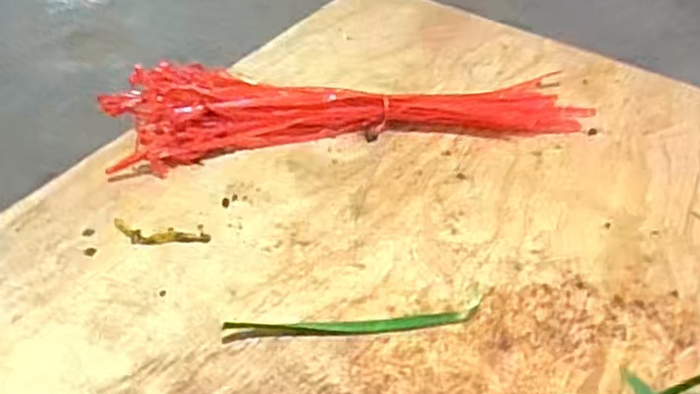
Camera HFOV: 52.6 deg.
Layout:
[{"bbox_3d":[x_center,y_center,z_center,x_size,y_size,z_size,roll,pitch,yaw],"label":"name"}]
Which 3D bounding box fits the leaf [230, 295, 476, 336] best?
[{"bbox_3d":[0.007,0.069,0.396,0.148,0.007,0.015,-4,40,-14],"label":"leaf"}]

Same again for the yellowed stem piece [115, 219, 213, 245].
[{"bbox_3d":[-0.115,0.022,0.429,0.058,0.004,0.016,9,39,1],"label":"yellowed stem piece"}]

